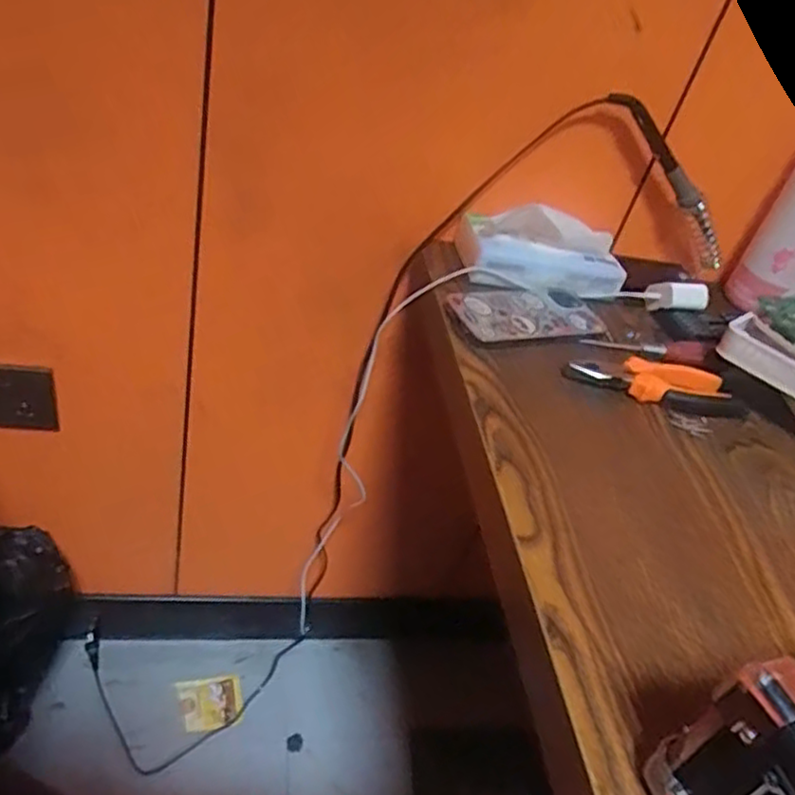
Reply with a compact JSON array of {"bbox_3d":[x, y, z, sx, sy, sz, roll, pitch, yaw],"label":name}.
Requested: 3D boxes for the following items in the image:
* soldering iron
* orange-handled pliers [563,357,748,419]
[{"bbox_3d":[0.266,-0.202,0.661,0.026,0.218,0.030,-28,31,26],"label":"soldering iron"},{"bbox_3d":[0.212,-0.009,0.569,0.150,0.032,0.040,8,39,-11],"label":"orange-handled pliers"}]

